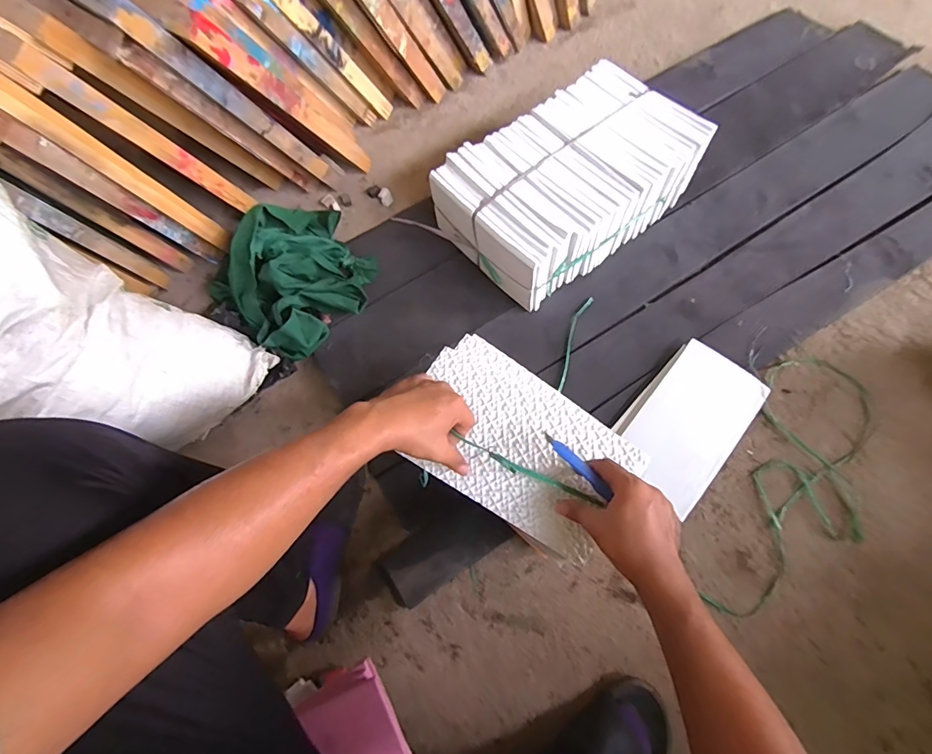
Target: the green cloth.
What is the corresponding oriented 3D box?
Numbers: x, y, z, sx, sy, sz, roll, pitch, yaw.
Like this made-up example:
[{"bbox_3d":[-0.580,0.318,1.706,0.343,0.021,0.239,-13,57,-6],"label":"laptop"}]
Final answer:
[{"bbox_3d":[-0.317,-0.197,0.888,0.290,0.124,0.259,-41,72,-13],"label":"green cloth"}]

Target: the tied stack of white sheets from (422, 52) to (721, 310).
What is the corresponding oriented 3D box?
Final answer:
[{"bbox_3d":[0.202,-0.383,0.917,0.477,0.155,0.297,-36,71,-11],"label":"tied stack of white sheets"}]

